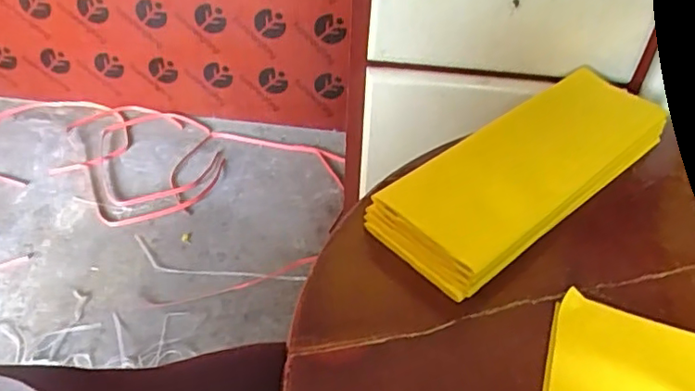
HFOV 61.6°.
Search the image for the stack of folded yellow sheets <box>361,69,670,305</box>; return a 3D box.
[{"bbox_3d":[0.182,-0.034,0.575,0.346,0.050,0.124,-29,52,-30],"label":"stack of folded yellow sheets"}]

